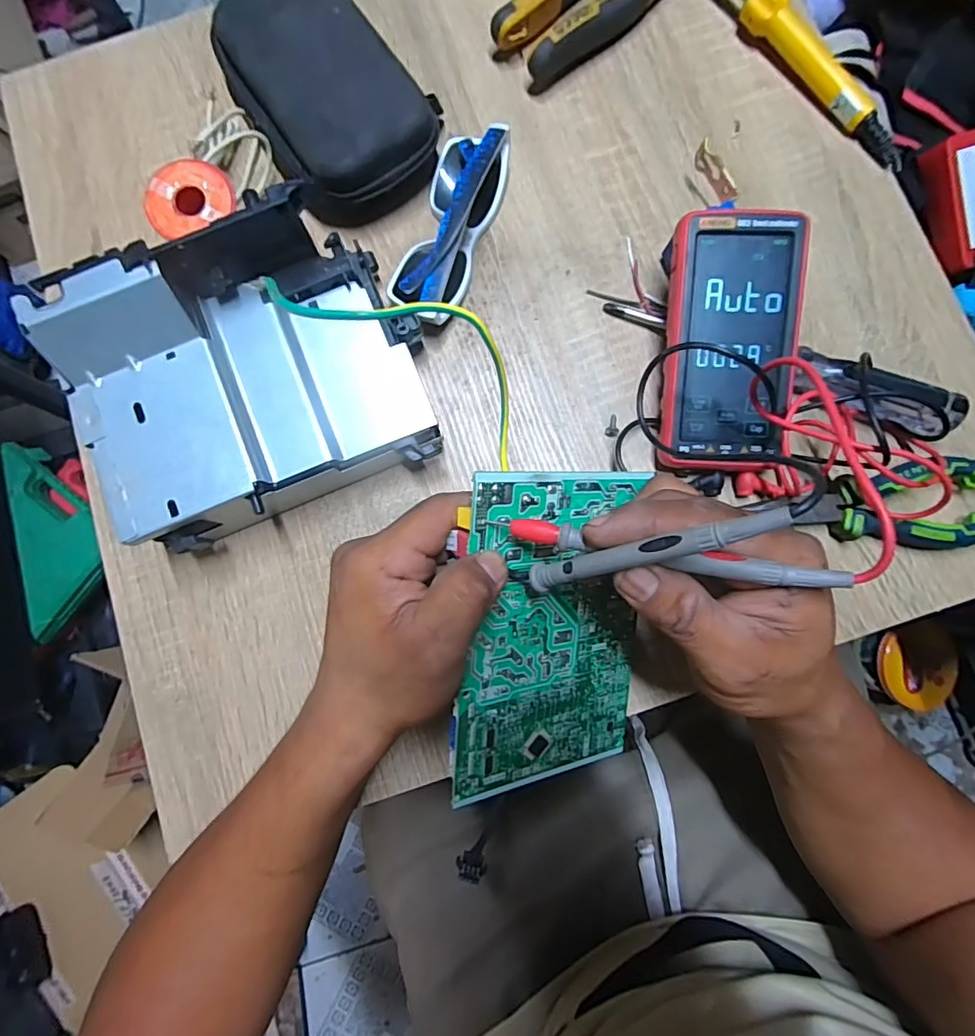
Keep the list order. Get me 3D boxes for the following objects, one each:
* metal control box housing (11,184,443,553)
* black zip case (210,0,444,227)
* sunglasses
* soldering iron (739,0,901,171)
[{"bbox_3d":[-0.136,-0.079,0.304,0.184,0.094,0.142,-26,82,-2],"label":"metal control box housing"},{"bbox_3d":[-0.114,-0.297,0.362,0.104,0.053,0.186,-33,82,-3],"label":"black zip case"},{"bbox_3d":[-0.028,-0.198,0.345,0.050,0.042,0.143,20,83,5],"label":"sunglasses"},{"bbox_3d":[0.205,-0.350,0.367,0.018,0.030,0.256,-39,82,-4],"label":"soldering iron"}]

